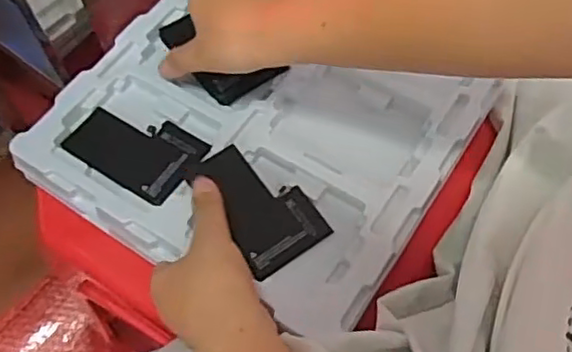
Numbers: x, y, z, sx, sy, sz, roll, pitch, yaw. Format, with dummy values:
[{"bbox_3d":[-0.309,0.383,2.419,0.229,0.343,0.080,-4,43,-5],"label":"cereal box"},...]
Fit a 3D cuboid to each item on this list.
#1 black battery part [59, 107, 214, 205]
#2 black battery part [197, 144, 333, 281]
[{"bbox_3d":[-0.113,-0.022,0.487,0.095,0.004,0.064,29,62,19],"label":"black battery part"},{"bbox_3d":[-0.018,0.017,0.450,0.058,0.009,0.092,-31,69,-14],"label":"black battery part"}]

